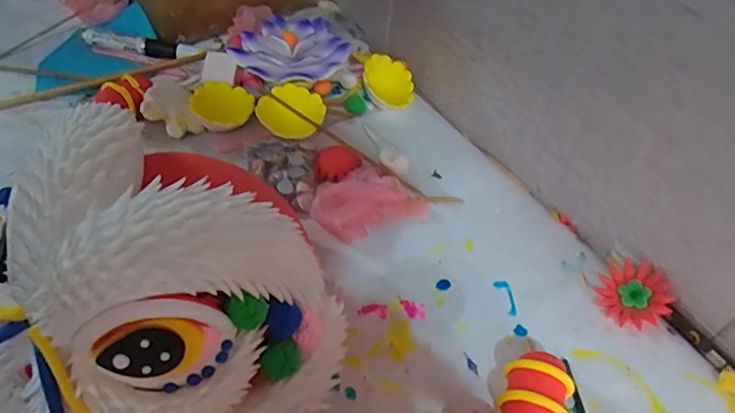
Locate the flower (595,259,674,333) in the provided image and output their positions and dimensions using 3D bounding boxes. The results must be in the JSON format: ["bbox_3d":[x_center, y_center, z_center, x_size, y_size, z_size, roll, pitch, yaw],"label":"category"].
[{"bbox_3d":[0.185,0.061,0.369,0.046,0.007,0.046,-42,56,-6],"label":"flower"}]

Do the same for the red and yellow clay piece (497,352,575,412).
[{"bbox_3d":[0.096,0.115,0.310,0.036,0.030,0.052,14,48,8],"label":"red and yellow clay piece"}]

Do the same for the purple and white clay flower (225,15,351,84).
[{"bbox_3d":[-0.071,-0.151,0.502,0.101,0.028,0.082,-23,54,-24],"label":"purple and white clay flower"}]

